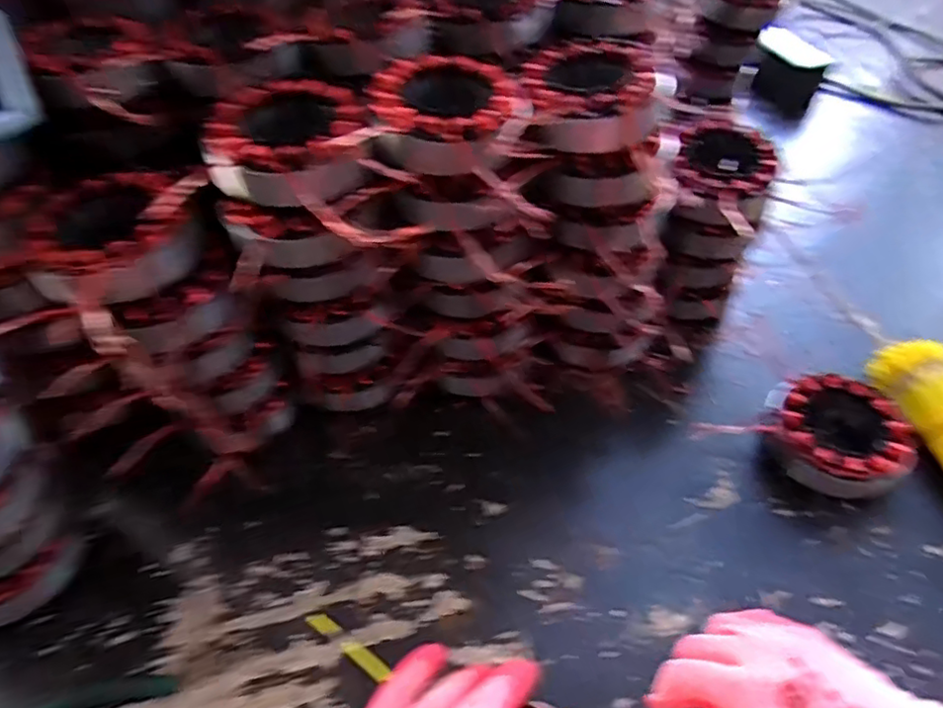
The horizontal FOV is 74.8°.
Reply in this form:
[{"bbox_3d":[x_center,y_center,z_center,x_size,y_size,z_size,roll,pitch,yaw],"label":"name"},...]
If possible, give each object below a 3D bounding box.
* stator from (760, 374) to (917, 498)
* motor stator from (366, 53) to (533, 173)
[{"bbox_3d":[0.255,0.060,0.439,0.091,0.043,0.088,0,50,0],"label":"stator"},{"bbox_3d":[-0.013,-0.133,0.366,0.090,0.046,0.091,16,51,12],"label":"motor stator"}]

